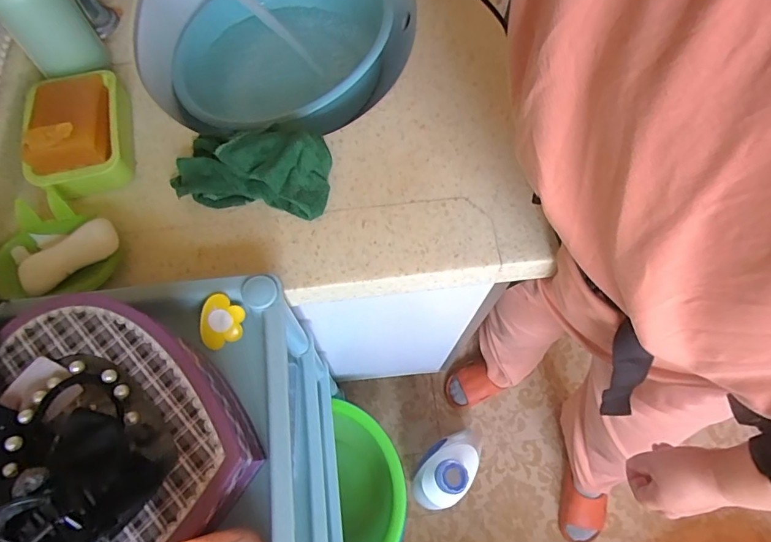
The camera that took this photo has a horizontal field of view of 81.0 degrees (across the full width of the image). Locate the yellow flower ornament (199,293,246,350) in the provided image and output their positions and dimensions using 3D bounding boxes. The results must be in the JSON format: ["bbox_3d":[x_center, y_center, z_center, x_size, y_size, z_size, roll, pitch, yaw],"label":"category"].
[{"bbox_3d":[-0.137,0.043,0.379,0.033,0.004,0.047,8,102,-16],"label":"yellow flower ornament"}]

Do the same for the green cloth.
[{"bbox_3d":[-0.131,-0.108,0.453,0.150,0.034,0.093,9,68,4],"label":"green cloth"}]

